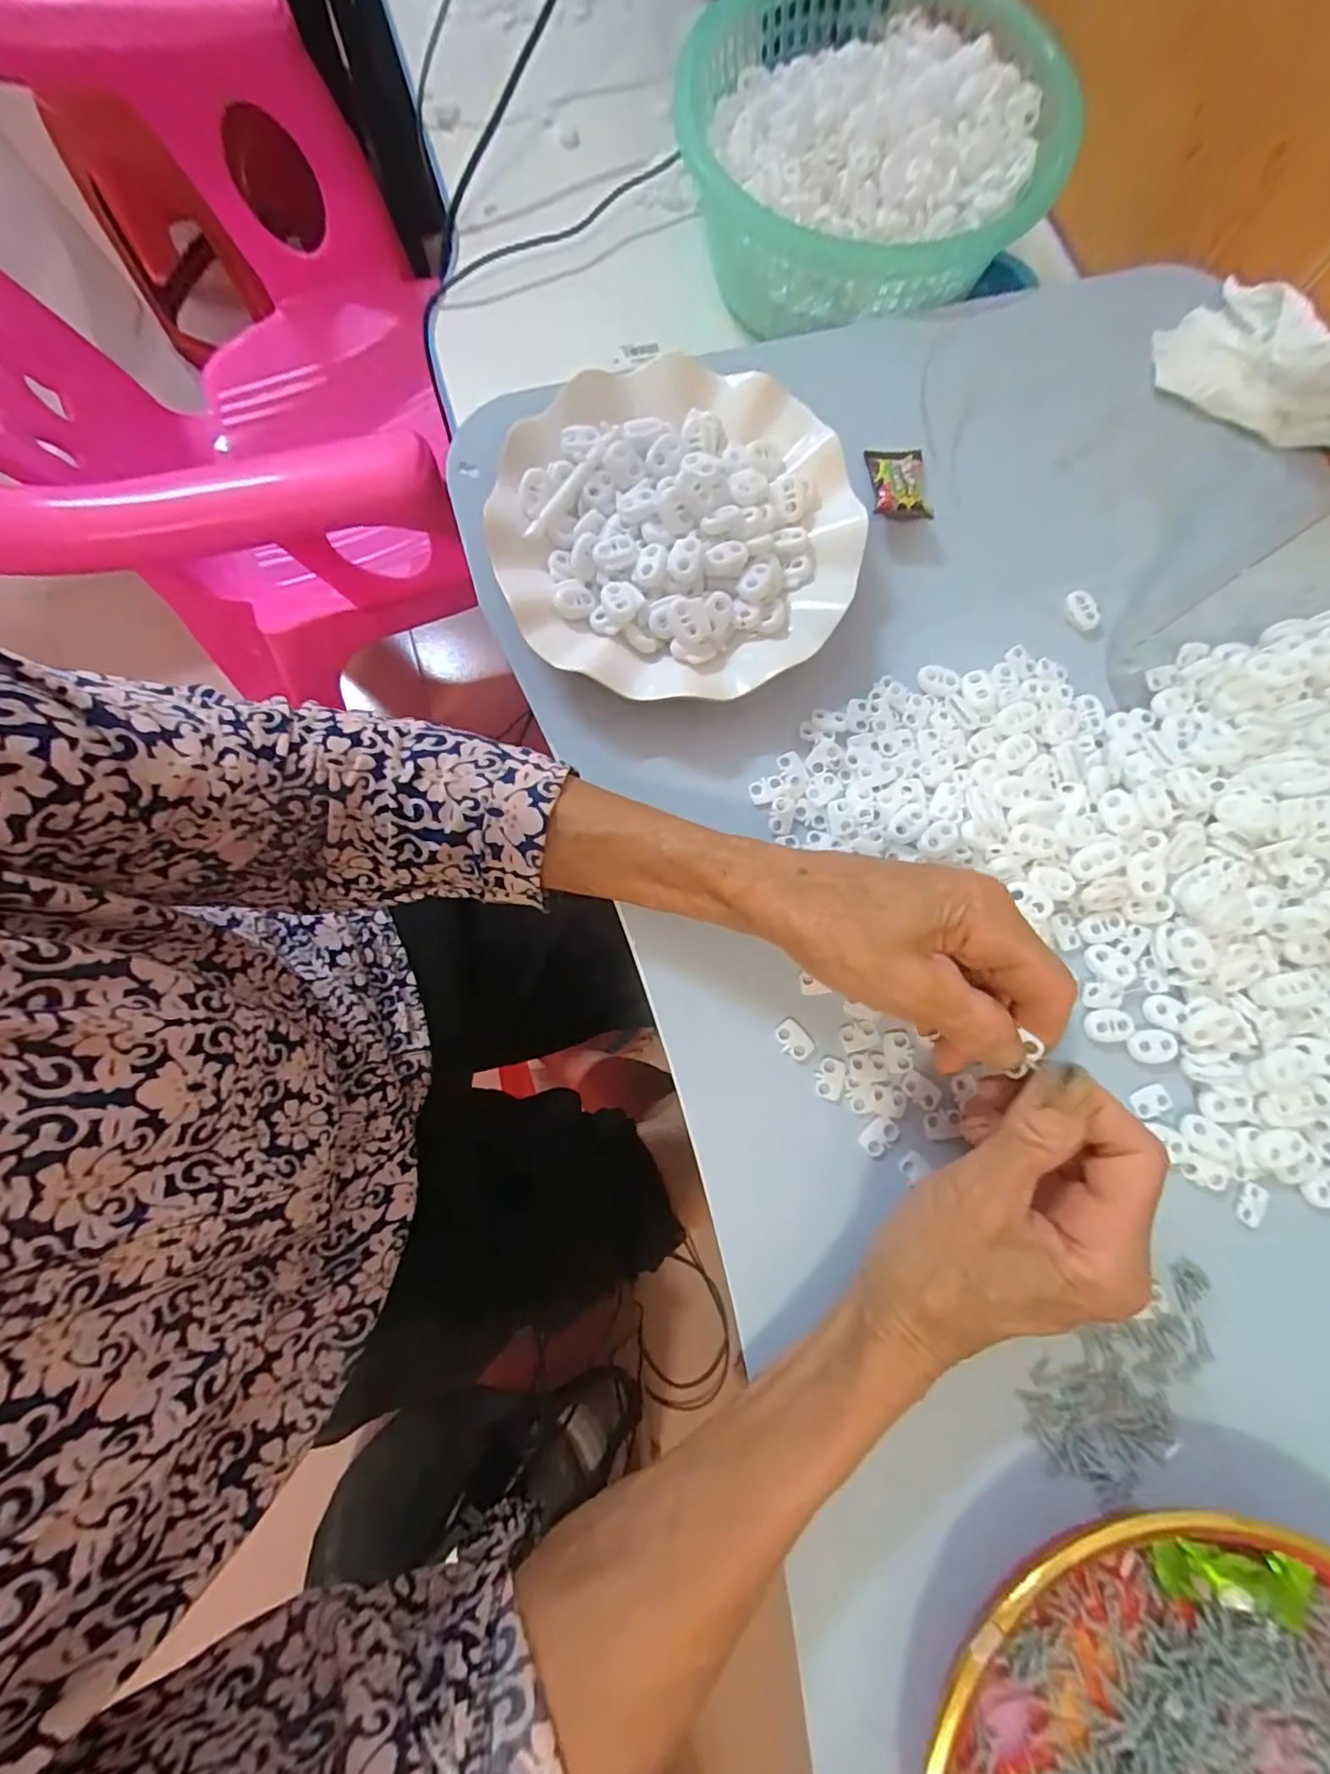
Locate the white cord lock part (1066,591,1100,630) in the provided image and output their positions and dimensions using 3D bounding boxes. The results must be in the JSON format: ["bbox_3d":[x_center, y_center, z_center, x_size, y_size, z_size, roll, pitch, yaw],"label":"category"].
[{"bbox_3d":[0.224,-0.148,0.329,0.012,0.006,0.021,-19,78,-4],"label":"white cord lock part"}]

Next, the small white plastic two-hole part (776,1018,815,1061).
[{"bbox_3d":[0.060,0.071,0.286,0.013,0.004,0.018,-38,80,-7],"label":"small white plastic two-hole part"}]

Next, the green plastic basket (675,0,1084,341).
[{"bbox_3d":[0.124,-0.466,0.388,0.215,0.072,0.216,0,77,1],"label":"green plastic basket"}]

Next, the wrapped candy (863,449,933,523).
[{"bbox_3d":[0.127,-0.219,0.335,0.031,0.017,0.046,0,77,1],"label":"wrapped candy"}]

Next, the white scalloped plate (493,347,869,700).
[{"bbox_3d":[0.006,-0.178,0.319,0.178,0.041,0.172,0,77,1],"label":"white scalloped plate"}]

